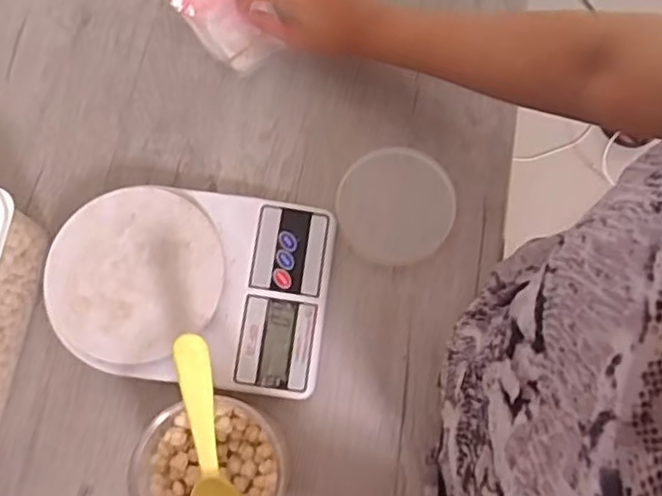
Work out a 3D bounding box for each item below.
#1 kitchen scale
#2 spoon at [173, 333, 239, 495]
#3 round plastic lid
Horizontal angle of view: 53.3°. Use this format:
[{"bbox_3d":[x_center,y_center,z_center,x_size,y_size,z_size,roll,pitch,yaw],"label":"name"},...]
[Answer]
[{"bbox_3d":[-0.108,0.029,0.508,0.206,0.035,0.146,6,76,3],"label":"kitchen scale"},{"bbox_3d":[-0.081,0.125,0.422,0.028,0.013,0.153,-3,113,0],"label":"spoon"},{"bbox_3d":[0.053,-0.035,0.538,0.090,0.009,0.097,0,76,1],"label":"round plastic lid"}]

